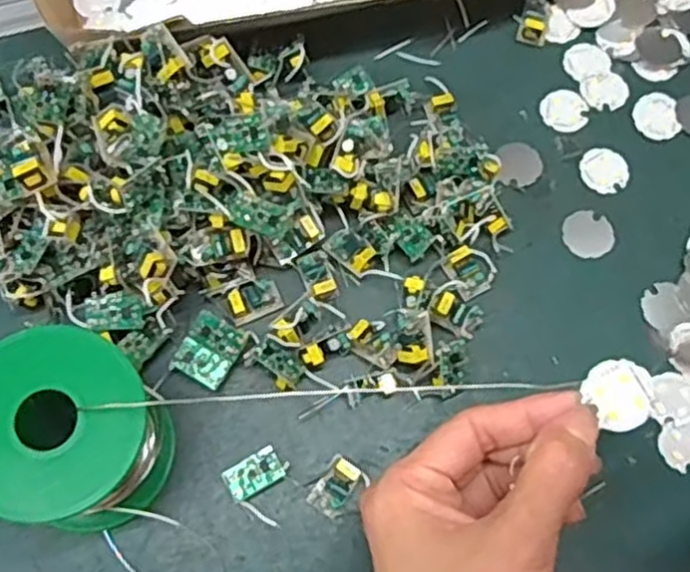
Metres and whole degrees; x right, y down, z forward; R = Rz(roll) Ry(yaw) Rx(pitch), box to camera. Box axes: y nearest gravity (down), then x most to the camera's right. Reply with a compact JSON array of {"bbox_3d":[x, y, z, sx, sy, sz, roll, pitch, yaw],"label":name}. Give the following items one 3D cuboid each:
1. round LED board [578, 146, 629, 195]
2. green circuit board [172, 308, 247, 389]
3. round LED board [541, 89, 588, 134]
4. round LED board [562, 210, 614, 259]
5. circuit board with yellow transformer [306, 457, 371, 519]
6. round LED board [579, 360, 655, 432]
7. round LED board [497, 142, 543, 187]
[{"bbox_3d":[0.130,-0.059,0.387,0.023,0.004,0.024,1,70,-3],"label":"round LED board"},{"bbox_3d":[-0.060,0.029,0.346,0.024,0.009,0.029,27,71,7],"label":"green circuit board"},{"bbox_3d":[0.114,-0.091,0.400,0.023,0.004,0.025,1,70,-3],"label":"round LED board"},{"bbox_3d":[0.119,-0.026,0.378,0.024,0.004,0.024,1,70,-3],"label":"round LED board"},{"bbox_3d":[-0.003,0.087,0.332,0.024,0.012,0.016,-43,78,-16],"label":"circuit board with yellow transformer"},{"bbox_3d":[0.097,0.037,0.269,0.021,0.004,0.025,-29,92,7],"label":"round LED board"},{"bbox_3d":[0.088,-0.062,0.389,0.022,0.004,0.024,1,70,-3],"label":"round LED board"}]

